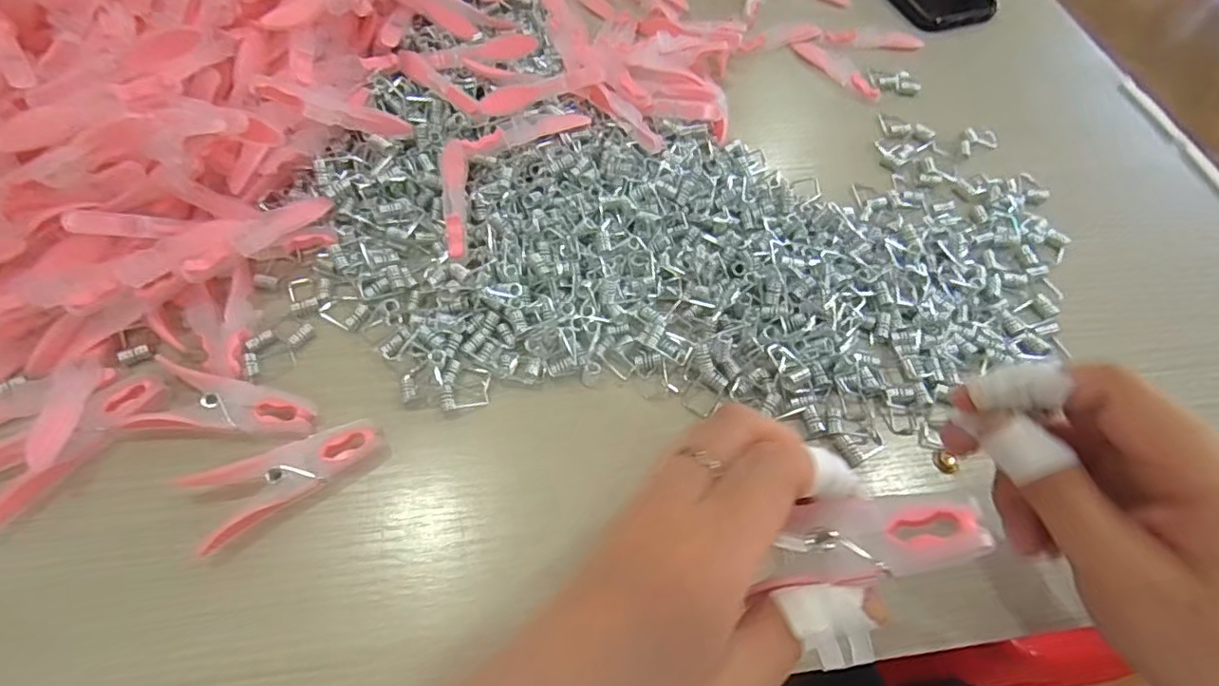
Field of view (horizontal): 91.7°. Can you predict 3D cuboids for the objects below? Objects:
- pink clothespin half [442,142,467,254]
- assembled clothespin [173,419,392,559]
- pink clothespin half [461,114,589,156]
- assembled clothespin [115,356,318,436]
[{"bbox_3d":[-0.084,-0.078,0.322,0.013,0.010,0.069,-5,73,-5],"label":"pink clothespin half"},{"bbox_3d":[-0.137,0.057,0.257,0.077,0.013,0.032,-26,64,-16],"label":"assembled clothespin"},{"bbox_3d":[-0.046,-0.121,0.336,0.076,0.012,0.010,-27,65,-17],"label":"pink clothespin half"},{"bbox_3d":[-0.174,0.030,0.268,0.077,0.010,0.032,14,73,-5],"label":"assembled clothespin"}]

